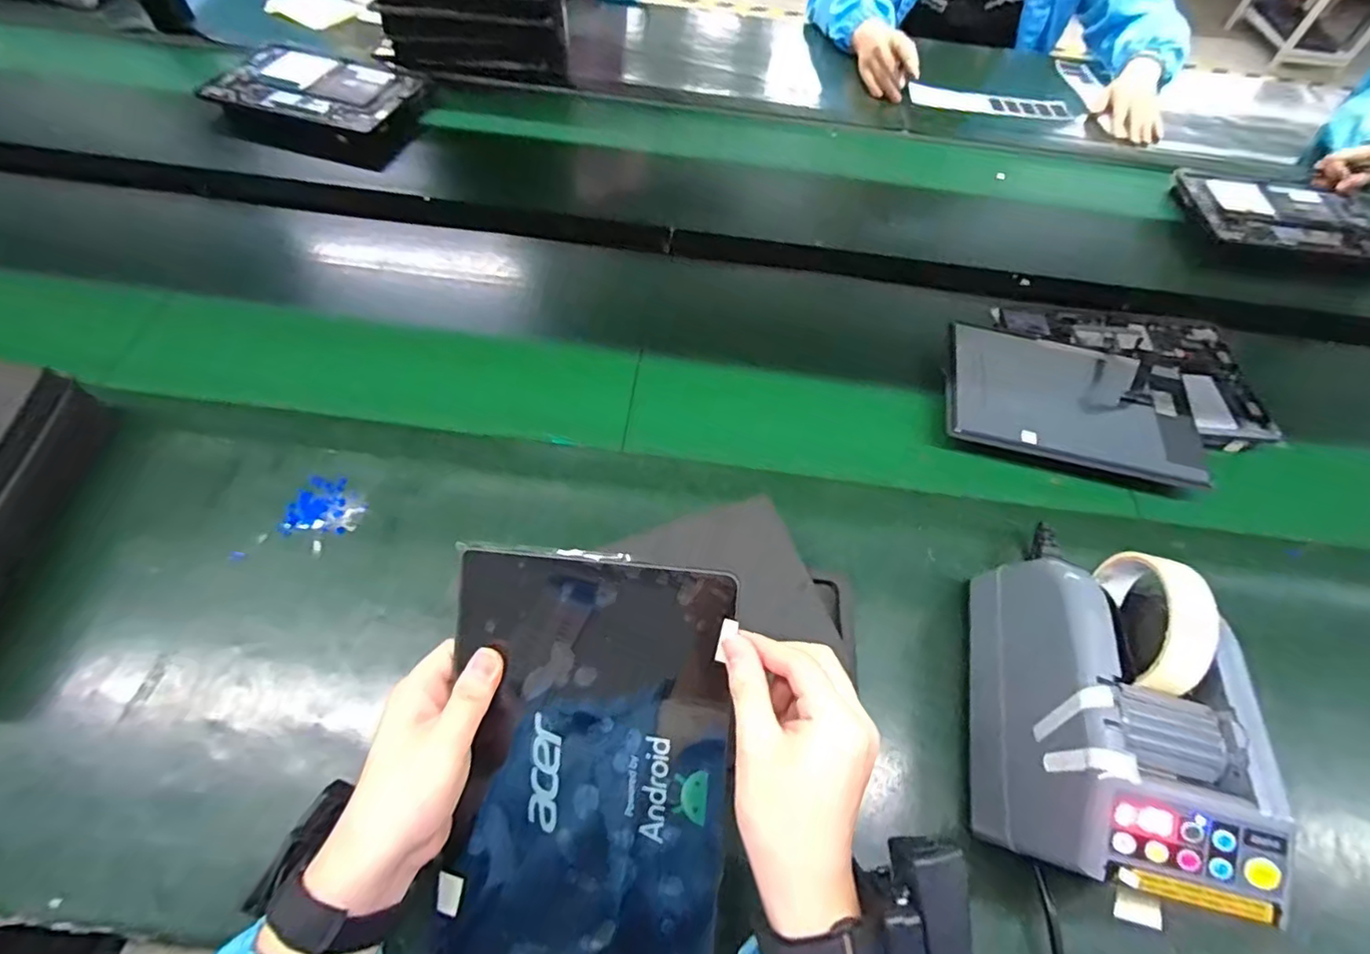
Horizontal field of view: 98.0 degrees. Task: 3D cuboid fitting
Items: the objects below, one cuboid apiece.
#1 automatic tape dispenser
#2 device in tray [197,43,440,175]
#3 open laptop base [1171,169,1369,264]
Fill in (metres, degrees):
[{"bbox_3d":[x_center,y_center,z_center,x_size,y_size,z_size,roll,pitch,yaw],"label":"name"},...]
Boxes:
[{"bbox_3d":[0.273,0.157,0.393,0.109,0.154,0.204,13,58,3],"label":"automatic tape dispenser"},{"bbox_3d":[-0.500,-0.534,0.849,0.262,0.066,0.186,20,59,8],"label":"device in tray"},{"bbox_3d":[0.838,-0.366,0.836,0.259,0.026,0.177,6,58,-1],"label":"open laptop base"}]

